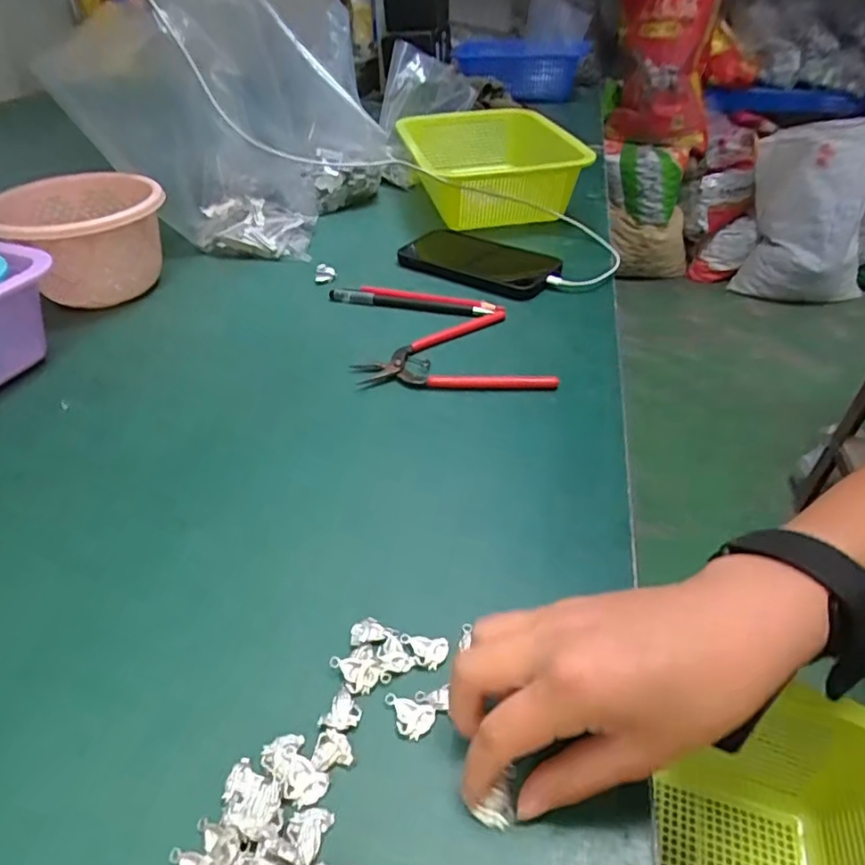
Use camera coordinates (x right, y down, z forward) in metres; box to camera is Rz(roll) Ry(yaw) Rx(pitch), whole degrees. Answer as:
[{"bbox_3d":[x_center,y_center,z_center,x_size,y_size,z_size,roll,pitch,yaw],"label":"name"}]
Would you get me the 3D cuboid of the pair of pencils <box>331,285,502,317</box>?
[{"bbox_3d":[-0.016,-0.122,0.536,0.157,0.009,0.017,8,41,10],"label":"pair of pencils"}]

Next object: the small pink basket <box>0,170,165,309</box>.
[{"bbox_3d":[-0.323,-0.177,0.554,0.142,0.090,0.151,-18,43,-20],"label":"small pink basket"}]

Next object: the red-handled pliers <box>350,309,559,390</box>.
[{"bbox_3d":[0.016,-0.070,0.477,0.148,0.007,0.111,-1,40,-1],"label":"red-handled pliers"}]

